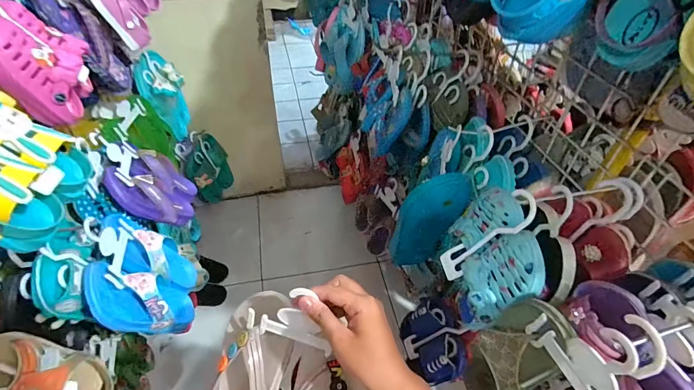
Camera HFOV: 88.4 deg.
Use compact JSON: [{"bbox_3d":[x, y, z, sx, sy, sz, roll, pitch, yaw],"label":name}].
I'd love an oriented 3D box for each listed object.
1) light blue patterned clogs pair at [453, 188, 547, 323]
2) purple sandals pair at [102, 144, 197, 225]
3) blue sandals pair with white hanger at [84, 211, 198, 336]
[{"bbox_3d":[0.188,0.070,0.465,0.069,0.104,0.137,-4,46,-7],"label":"light blue patterned clogs pair"},{"bbox_3d":[-0.358,-0.012,0.672,0.065,0.156,0.177,-24,26,14],"label":"purple sandals pair"},{"bbox_3d":[-0.327,0.127,0.567,0.065,0.246,0.166,-23,47,2],"label":"blue sandals pair with white hanger"}]

